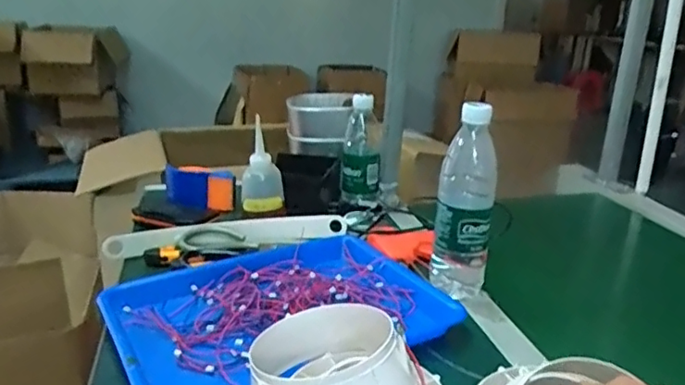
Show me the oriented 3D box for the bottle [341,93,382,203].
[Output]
[{"bbox_3d":[0.031,-0.071,0.944,0.062,0.168,0.060,2,19,1],"label":"bottle"}]

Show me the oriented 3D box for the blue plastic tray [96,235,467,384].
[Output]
[{"bbox_3d":[-0.069,0.132,0.647,0.341,0.035,0.254,-10,22,-30],"label":"blue plastic tray"}]

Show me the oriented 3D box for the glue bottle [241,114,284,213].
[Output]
[{"bbox_3d":[-0.116,-0.029,0.853,0.057,0.148,0.052,0,19,-4],"label":"glue bottle"}]

